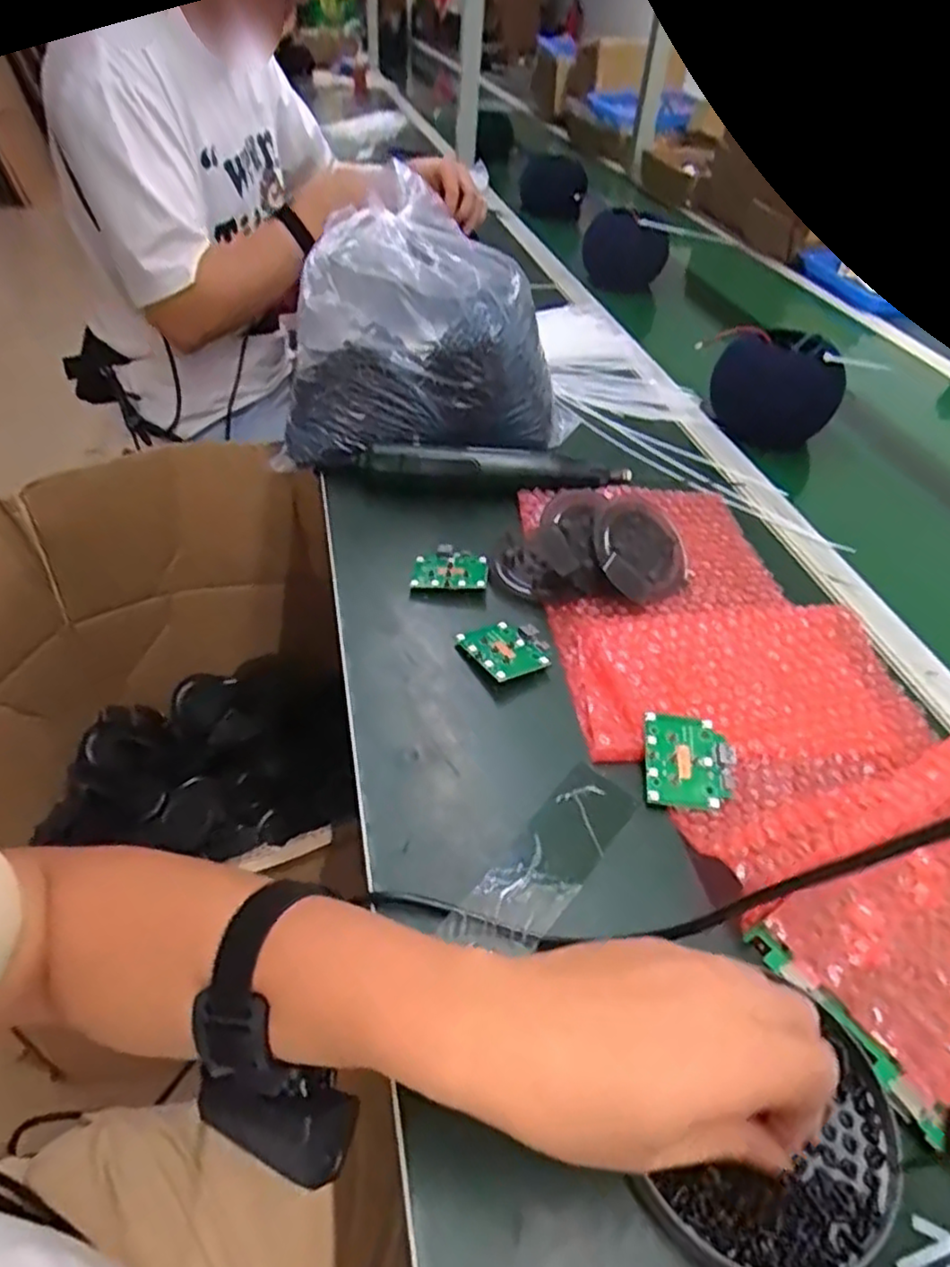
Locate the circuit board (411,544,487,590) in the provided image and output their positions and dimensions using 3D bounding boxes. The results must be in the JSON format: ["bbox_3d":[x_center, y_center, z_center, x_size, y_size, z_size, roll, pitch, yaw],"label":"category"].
[{"bbox_3d":[-0.020,-0.051,0.564,0.057,0.012,0.048,5,43,0],"label":"circuit board"}]

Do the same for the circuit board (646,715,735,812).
[{"bbox_3d":[0.132,0.078,0.435,0.054,0.004,0.057,7,58,-3],"label":"circuit board"}]

